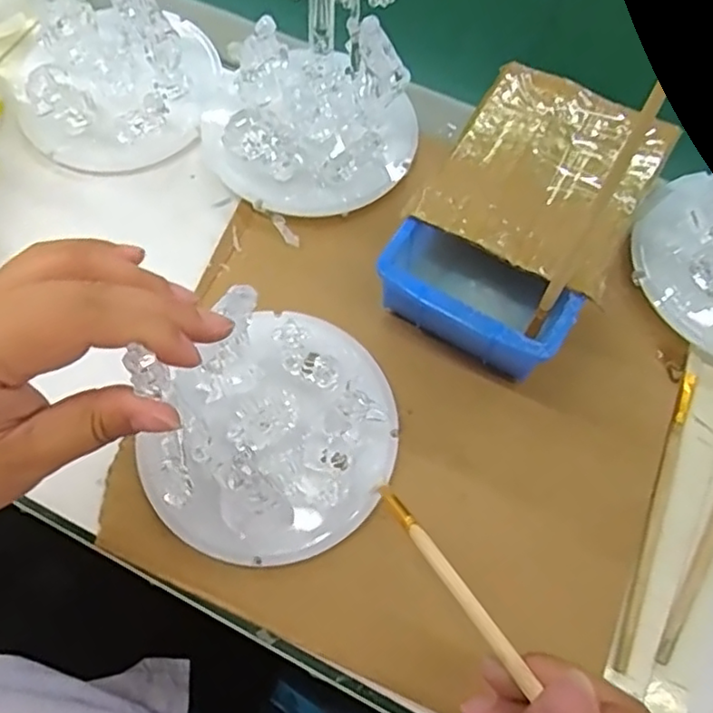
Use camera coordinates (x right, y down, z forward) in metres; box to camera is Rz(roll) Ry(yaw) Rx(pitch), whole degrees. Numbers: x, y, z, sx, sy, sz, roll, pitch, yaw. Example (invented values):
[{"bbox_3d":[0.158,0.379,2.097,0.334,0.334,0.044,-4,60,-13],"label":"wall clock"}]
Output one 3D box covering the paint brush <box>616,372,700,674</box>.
[{"bbox_3d":[0.151,0.077,0.320,0.009,0.005,0.155,21,70,8],"label":"paint brush"}]

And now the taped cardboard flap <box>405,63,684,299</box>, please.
[{"bbox_3d":[0.099,-0.096,0.333,0.097,0.006,0.115,27,71,11],"label":"taped cardboard flap"}]

